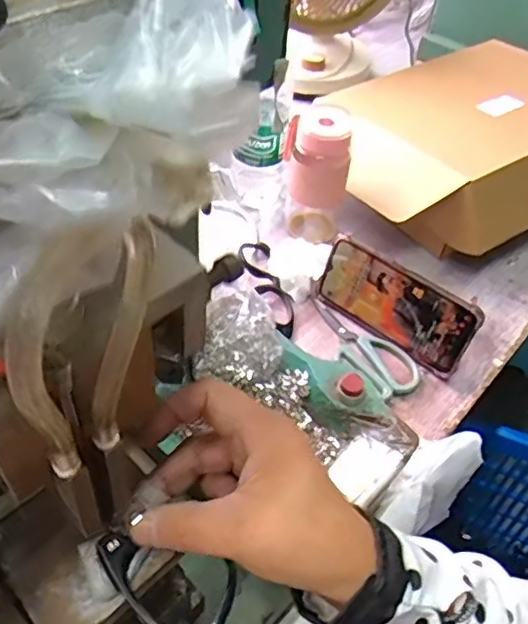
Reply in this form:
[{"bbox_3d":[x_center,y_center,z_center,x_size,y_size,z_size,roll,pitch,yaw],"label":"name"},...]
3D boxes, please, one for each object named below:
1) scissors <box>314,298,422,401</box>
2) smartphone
[{"bbox_3d":[0.101,0.028,0.617,0.057,0.009,0.139,-22,53,-24],"label":"scissors"},{"bbox_3d":[0.130,-0.009,0.610,0.165,0.080,0.011,35,39,22],"label":"smartphone"}]

